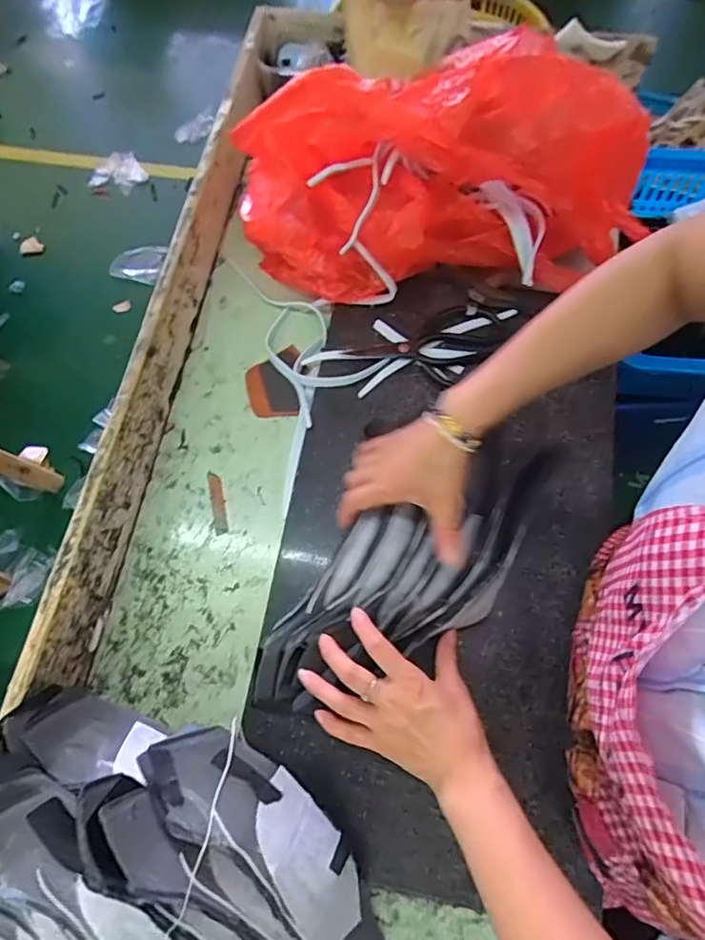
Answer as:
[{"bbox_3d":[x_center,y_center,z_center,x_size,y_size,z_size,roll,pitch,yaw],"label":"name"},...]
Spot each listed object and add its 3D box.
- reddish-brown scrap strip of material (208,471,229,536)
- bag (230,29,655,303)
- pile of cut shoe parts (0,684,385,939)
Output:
[{"bbox_3d":[-0.153,0.037,0.613,0.016,0.004,0.074,-13,71,-2],"label":"reddish-brown scrap strip of material"},{"bbox_3d":[0.096,-0.296,0.564,0.430,0.191,0.150,-1,71,2],"label":"bag"},{"bbox_3d":[-0.145,0.344,0.424,0.384,0.160,0.254,13,72,7],"label":"pile of cut shoe parts"}]

